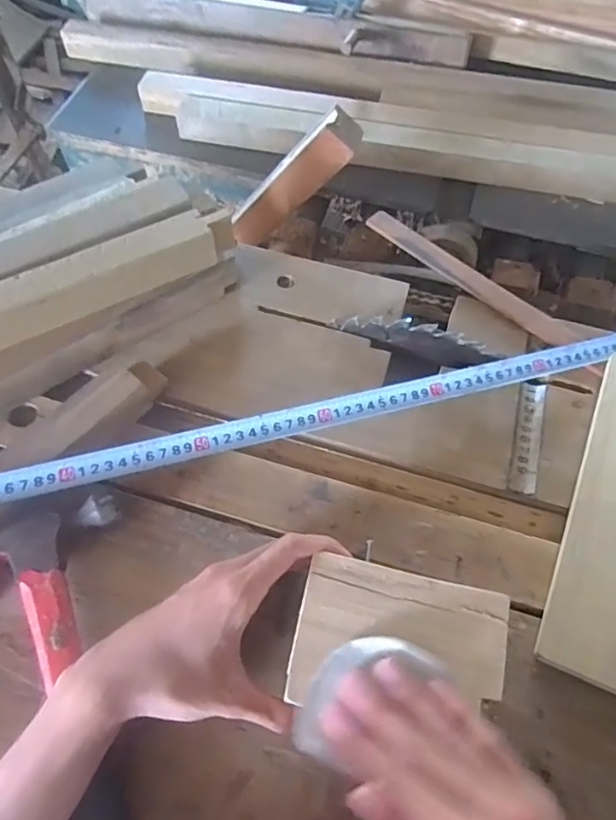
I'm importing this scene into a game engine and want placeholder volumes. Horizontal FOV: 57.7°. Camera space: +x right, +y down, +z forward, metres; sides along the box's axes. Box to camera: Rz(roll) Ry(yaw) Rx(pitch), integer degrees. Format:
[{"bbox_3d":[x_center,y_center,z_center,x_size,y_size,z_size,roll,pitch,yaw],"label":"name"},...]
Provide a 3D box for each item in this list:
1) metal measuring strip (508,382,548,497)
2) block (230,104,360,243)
[{"bbox_3d":[0.188,0.022,0.477,0.022,0.004,0.107,15,62,8],"label":"metal measuring strip"},{"bbox_3d":[-0.020,-0.242,0.599,0.048,0.186,0.044,31,59,-24],"label":"block"}]

